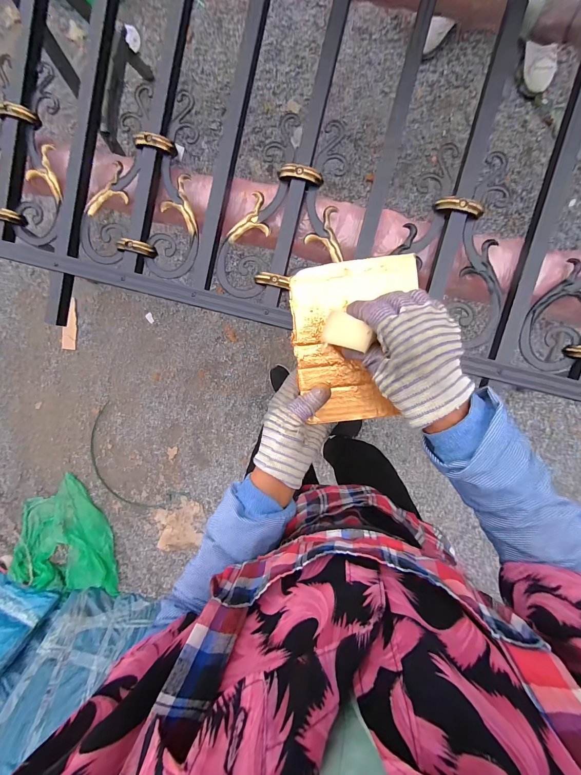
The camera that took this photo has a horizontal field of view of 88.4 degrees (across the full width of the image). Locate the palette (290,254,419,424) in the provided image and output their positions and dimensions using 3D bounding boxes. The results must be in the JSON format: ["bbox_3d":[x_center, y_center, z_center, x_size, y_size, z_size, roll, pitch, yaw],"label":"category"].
[{"bbox_3d":[0.073,-0.049,0.329,0.135,0.009,0.172,-7,98,-1],"label":"palette"}]

